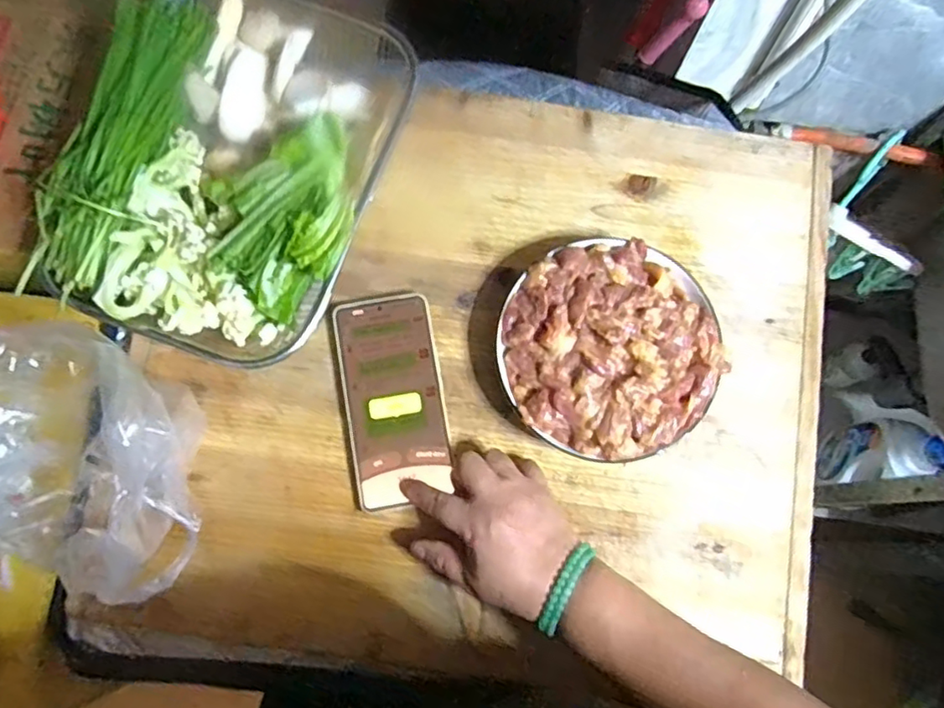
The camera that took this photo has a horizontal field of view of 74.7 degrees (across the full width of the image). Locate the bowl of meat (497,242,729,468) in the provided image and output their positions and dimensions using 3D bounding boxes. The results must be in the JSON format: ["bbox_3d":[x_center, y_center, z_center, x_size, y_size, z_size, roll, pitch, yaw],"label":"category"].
[{"bbox_3d":[0.108,-0.004,0.485,0.166,0.050,0.166,1,75,-2],"label":"bowl of meat"}]

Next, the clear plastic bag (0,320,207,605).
[{"bbox_3d":[-0.284,0.071,0.424,0.193,0.135,0.155,13,75,2],"label":"clear plastic bag"}]

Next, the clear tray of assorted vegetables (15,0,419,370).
[{"bbox_3d":[-0.178,-0.151,0.484,0.214,0.098,0.300,18,75,3],"label":"clear tray of assorted vegetables"}]

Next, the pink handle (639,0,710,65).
[{"bbox_3d":[0.220,-0.354,0.679,0.019,0.099,0.018,9,73,-22],"label":"pink handle"}]

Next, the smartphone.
[{"bbox_3d":[-0.063,0.036,0.490,0.076,0.009,0.161,-5,81,-4],"label":"smartphone"}]

